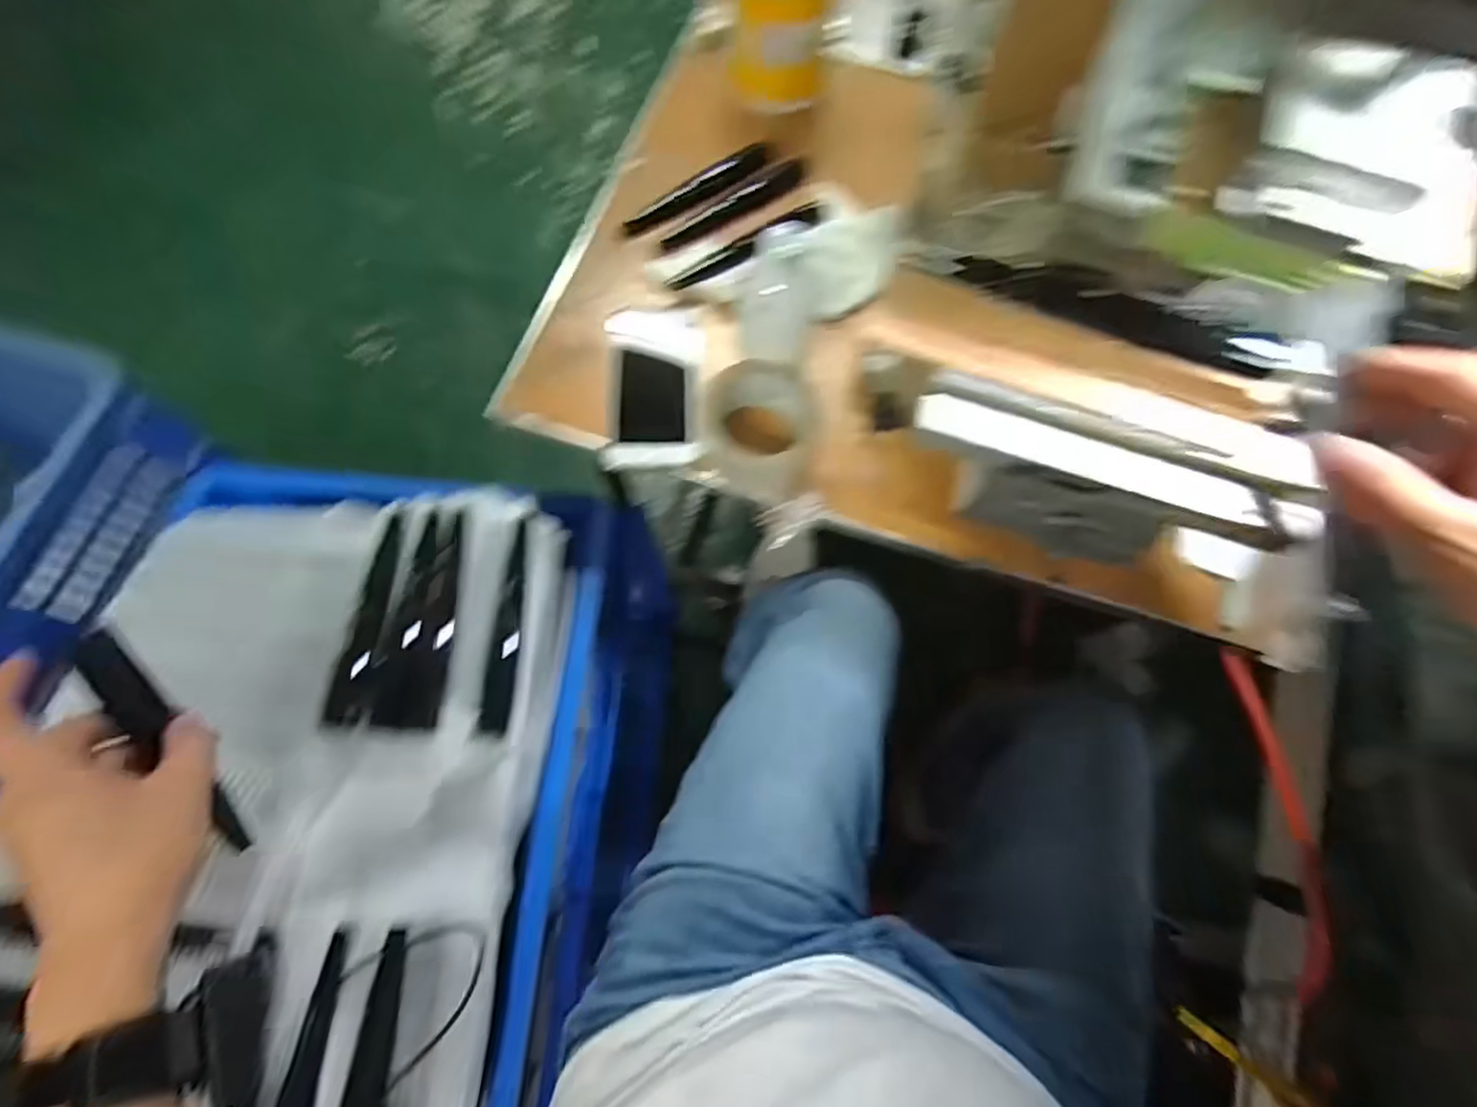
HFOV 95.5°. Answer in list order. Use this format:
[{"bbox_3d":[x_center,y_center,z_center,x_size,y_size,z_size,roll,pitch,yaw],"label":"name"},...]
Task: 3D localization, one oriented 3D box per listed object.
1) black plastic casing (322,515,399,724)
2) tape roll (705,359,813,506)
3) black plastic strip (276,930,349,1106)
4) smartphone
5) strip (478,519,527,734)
[{"bbox_3d":[-0.288,0.048,0.524,0.029,0.007,0.168,4,71,1],"label":"black plastic casing"},{"bbox_3d":[0.016,-0.099,0.553,0.091,0.054,0.101,-1,71,-1],"label":"tape roll"},{"bbox_3d":[-0.281,0.342,0.433,0.023,0.013,0.170,4,71,1],"label":"black plastic strip"},{"bbox_3d":[-0.073,-0.148,0.582,0.082,0.014,0.159,-2,71,-1],"label":"smartphone"},{"bbox_3d":[-0.186,0.058,0.547,0.023,0.004,0.169,14,74,-33],"label":"strip"}]

